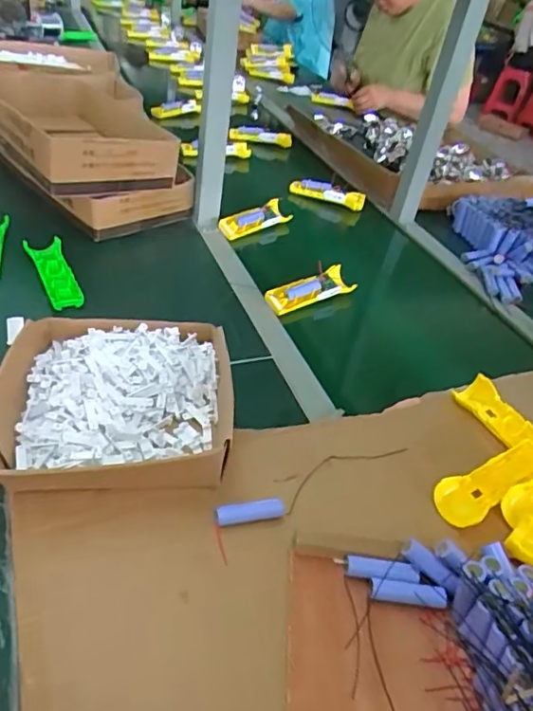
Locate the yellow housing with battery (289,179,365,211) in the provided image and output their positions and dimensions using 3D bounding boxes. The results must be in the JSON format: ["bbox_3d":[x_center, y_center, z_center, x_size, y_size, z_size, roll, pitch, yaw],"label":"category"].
[{"bbox_3d":[0.133,-0.356,1.199,0.165,0.038,0.033,14,41,4],"label":"yellow housing with battery"}]

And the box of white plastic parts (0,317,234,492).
[{"bbox_3d":[-0.159,0.049,0.593,0.241,0.065,0.229,4,41,-8],"label":"box of white plastic parts"}]

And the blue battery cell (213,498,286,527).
[{"bbox_3d":[-0.016,0.152,0.533,0.069,0.013,0.018,-3,42,-16],"label":"blue battery cell"}]

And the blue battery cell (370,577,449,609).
[{"bbox_3d":[0.125,0.208,0.479,0.064,0.015,0.017,10,40,-1],"label":"blue battery cell"}]

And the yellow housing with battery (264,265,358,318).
[{"bbox_3d":[0.070,-0.107,0.876,0.166,0.034,0.048,-19,48,-30],"label":"yellow housing with battery"}]

